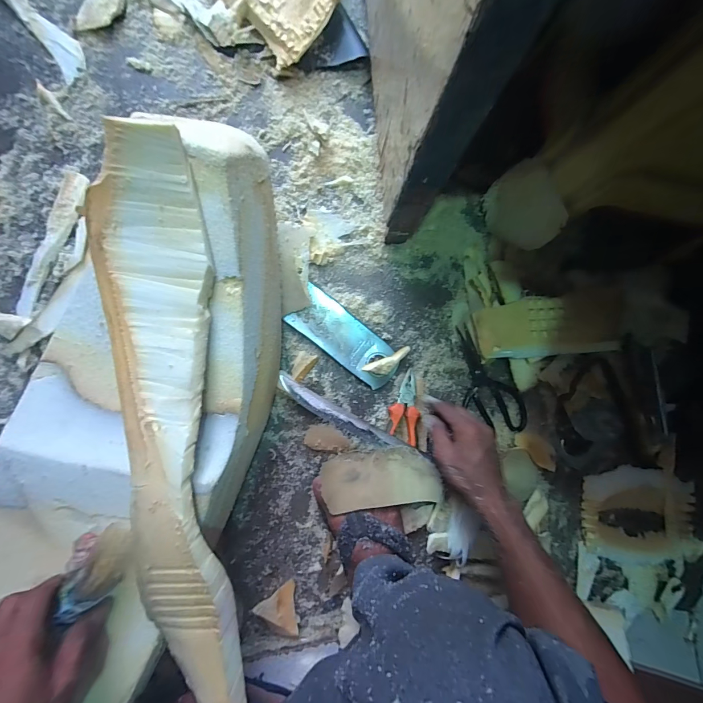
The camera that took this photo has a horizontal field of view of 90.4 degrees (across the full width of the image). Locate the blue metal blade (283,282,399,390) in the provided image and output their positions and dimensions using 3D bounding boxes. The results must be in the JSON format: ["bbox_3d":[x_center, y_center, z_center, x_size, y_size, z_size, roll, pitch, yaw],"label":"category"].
[{"bbox_3d":[-0.008,-0.020,0.564,0.189,0.008,0.072,38,81,-4],"label":"blue metal blade"}]

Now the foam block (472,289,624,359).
[{"bbox_3d":[0.331,-0.043,0.573,0.240,0.022,0.097,-6,84,0],"label":"foam block"}]

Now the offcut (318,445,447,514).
[{"bbox_3d":[0.047,0.189,0.524,0.179,0.012,0.083,-1,79,-11],"label":"offcut"}]

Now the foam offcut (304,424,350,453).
[{"bbox_3d":[-0.037,0.136,0.545,0.069,0.007,0.039,11,84,-7],"label":"foam offcut"}]

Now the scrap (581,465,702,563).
[{"bbox_3d":[0.502,0.282,0.604,0.210,0.015,0.154,4,85,-8],"label":"scrap"}]

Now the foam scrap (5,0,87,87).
[{"bbox_3d":[-0.491,-0.523,0.536,0.048,0.020,0.231,-39,91,-9],"label":"foam scrap"}]

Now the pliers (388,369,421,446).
[{"bbox_3d":[0.086,0.088,0.559,0.045,0.023,0.124,11,84,-7],"label":"pliers"}]

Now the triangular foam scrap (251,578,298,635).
[{"bbox_3d":[-0.097,0.384,0.511,0.064,0.014,0.066,-36,91,-10],"label":"triangular foam scrap"}]

